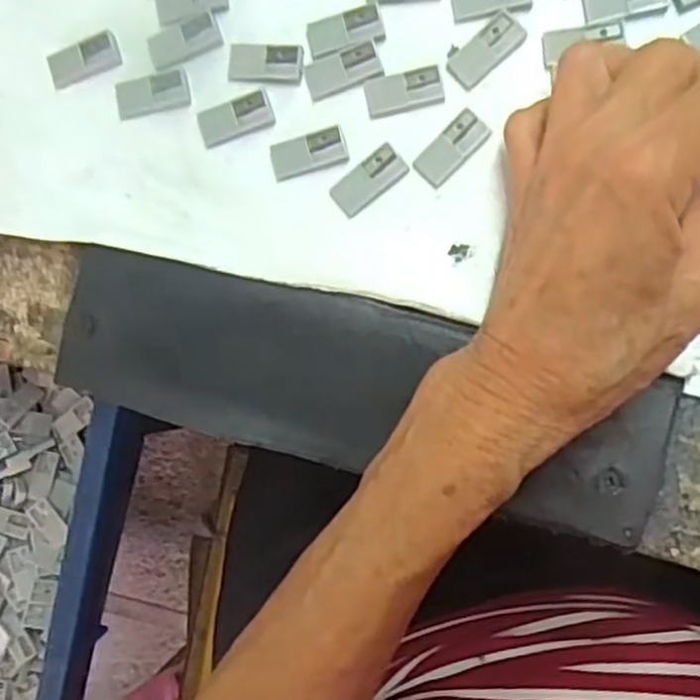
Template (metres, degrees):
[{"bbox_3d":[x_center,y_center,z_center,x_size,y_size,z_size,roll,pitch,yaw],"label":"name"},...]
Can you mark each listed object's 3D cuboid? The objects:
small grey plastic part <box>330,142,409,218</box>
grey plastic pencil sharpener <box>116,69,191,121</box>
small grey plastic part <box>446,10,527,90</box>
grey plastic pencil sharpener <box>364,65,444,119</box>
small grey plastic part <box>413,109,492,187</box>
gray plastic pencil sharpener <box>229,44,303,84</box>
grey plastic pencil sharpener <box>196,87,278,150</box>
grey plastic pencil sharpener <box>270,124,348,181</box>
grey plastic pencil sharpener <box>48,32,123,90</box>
[{"bbox_3d":[0.007,-0.062,0.265,0.028,0.004,0.013,-37,83,3],"label":"small grey plastic part"},{"bbox_3d":[-0.075,-0.098,0.278,0.029,0.004,0.015,-11,85,6],"label":"grey plastic pencil sharpener"},{"bbox_3d":[0.048,-0.109,0.262,0.029,0.004,0.015,-42,82,2],"label":"small grey plastic part"},{"bbox_3d":[0.020,-0.094,0.266,0.028,0.004,0.015,-10,85,6],"label":"grey plastic pencil sharpener"},{"bbox_3d":[0.037,-0.072,0.261,0.028,0.004,0.013,-44,82,2],"label":"small grey plastic part"},{"bbox_3d":[-0.032,-0.107,0.273,0.028,0.004,0.015,5,86,7],"label":"gray plastic pencil sharpener"},{"bbox_3d":[-0.043,-0.087,0.274,0.028,0.004,0.014,-19,84,5],"label":"grey plastic pencil sharpener"},{"bbox_3d":[-0.015,-0.073,0.268,0.028,0.004,0.014,-15,84,6],"label":"grey plastic pencil sharpener"},{"bbox_3d":[-0.103,-0.112,0.282,0.029,0.004,0.014,-21,84,5],"label":"grey plastic pencil sharpener"}]

